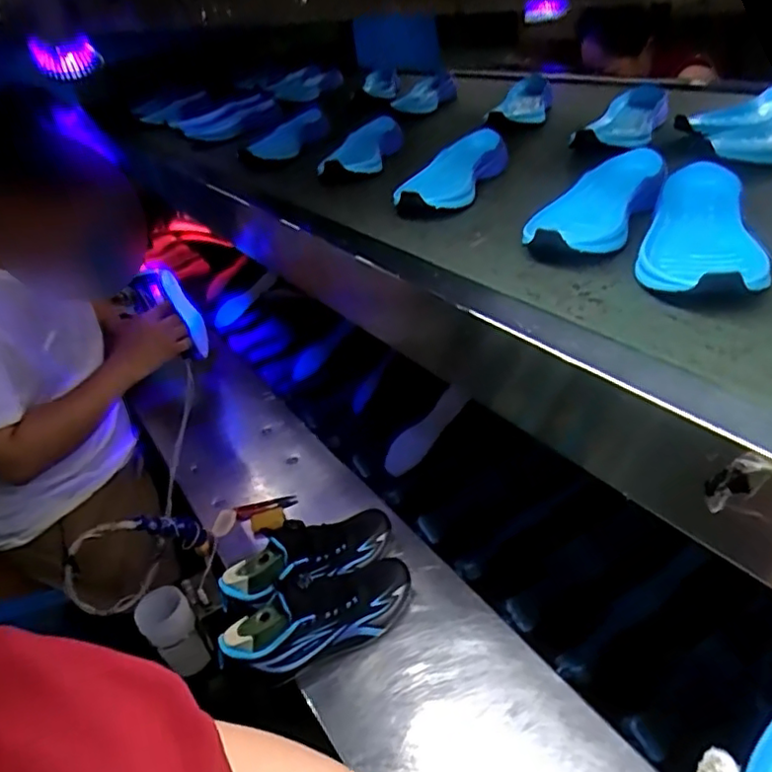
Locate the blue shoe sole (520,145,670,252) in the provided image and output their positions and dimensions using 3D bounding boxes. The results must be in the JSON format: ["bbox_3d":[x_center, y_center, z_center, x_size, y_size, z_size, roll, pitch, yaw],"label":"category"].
[{"bbox_3d":[0.216,-0.183,0.610,0.095,0.052,0.231,17,41,29],"label":"blue shoe sole"}]

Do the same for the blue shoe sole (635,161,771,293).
[{"bbox_3d":[0.278,-0.135,0.529,0.090,0.050,0.245,11,39,22],"label":"blue shoe sole"}]

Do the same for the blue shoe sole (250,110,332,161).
[{"bbox_3d":[-0.194,-0.480,1.166,0.045,0.072,0.198,23,45,35],"label":"blue shoe sole"}]

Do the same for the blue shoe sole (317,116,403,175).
[{"bbox_3d":[-0.036,-0.380,0.951,0.102,0.044,0.234,0,36,9],"label":"blue shoe sole"}]

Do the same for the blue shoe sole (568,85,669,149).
[{"bbox_3d":[0.357,-0.383,0.878,0.080,0.056,0.264,19,42,31],"label":"blue shoe sole"}]

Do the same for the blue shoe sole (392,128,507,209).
[{"bbox_3d":[0.082,-0.273,0.767,0.086,0.053,0.215,15,40,27],"label":"blue shoe sole"}]

